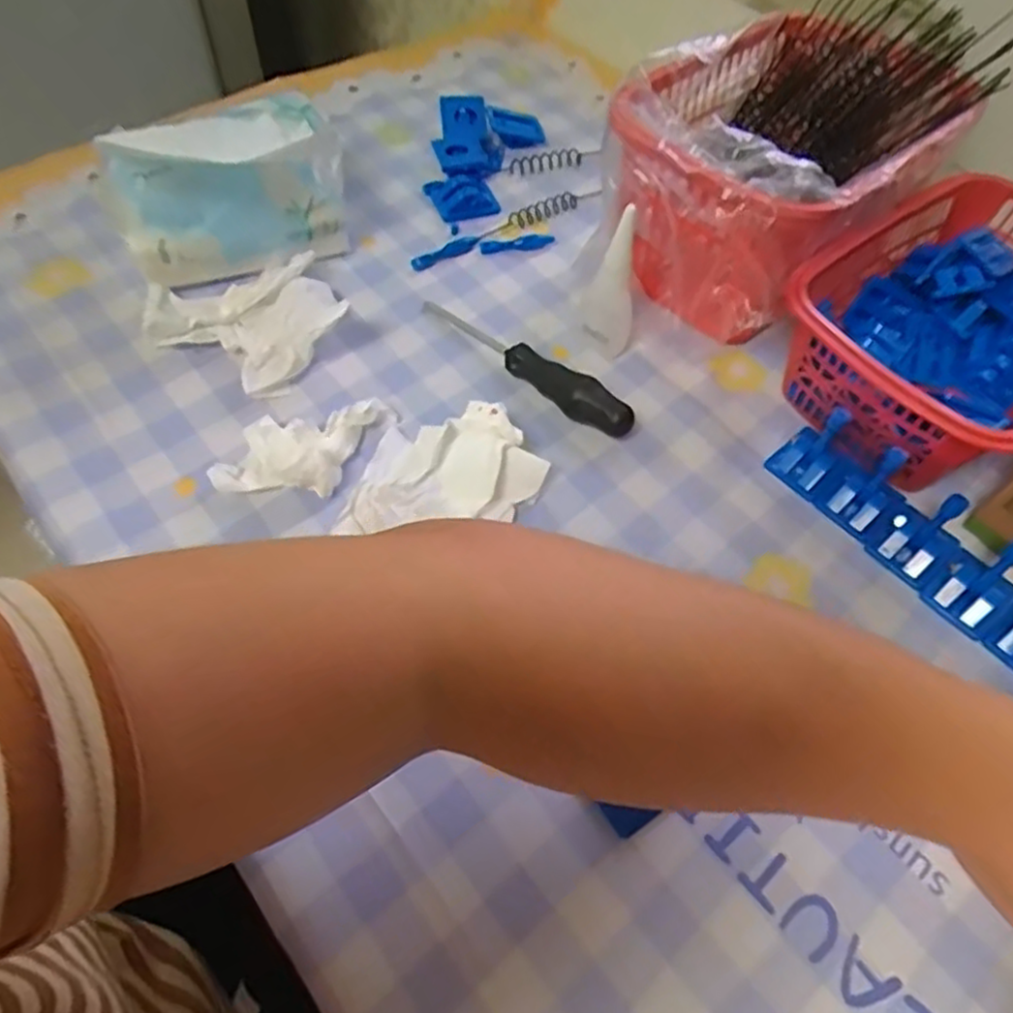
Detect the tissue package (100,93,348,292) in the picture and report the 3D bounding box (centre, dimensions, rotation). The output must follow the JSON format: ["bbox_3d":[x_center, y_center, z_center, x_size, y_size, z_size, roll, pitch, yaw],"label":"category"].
[{"bbox_3d":[-0.175,-0.196,0.452,0.140,0.082,0.078,-17,59,-15],"label":"tissue package"}]

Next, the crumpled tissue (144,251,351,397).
[{"bbox_3d":[-0.154,-0.110,0.428,0.107,0.035,0.092,-18,60,-16],"label":"crumpled tissue"}]

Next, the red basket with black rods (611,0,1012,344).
[{"bbox_3d":[0.181,-0.216,0.469,0.246,0.125,0.152,-35,66,-24],"label":"red basket with black rods"}]

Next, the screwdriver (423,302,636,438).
[{"bbox_3d":[0.010,-0.088,0.436,0.153,0.025,0.021,39,62,19],"label":"screwdriver"}]

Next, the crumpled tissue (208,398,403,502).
[{"bbox_3d":[-0.104,-0.029,0.381,0.101,0.024,0.049,-19,60,-16],"label":"crumpled tissue"}]

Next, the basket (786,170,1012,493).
[{"bbox_3d":[0.267,-0.100,0.425,0.210,0.078,0.144,-32,65,-23],"label":"basket"}]

